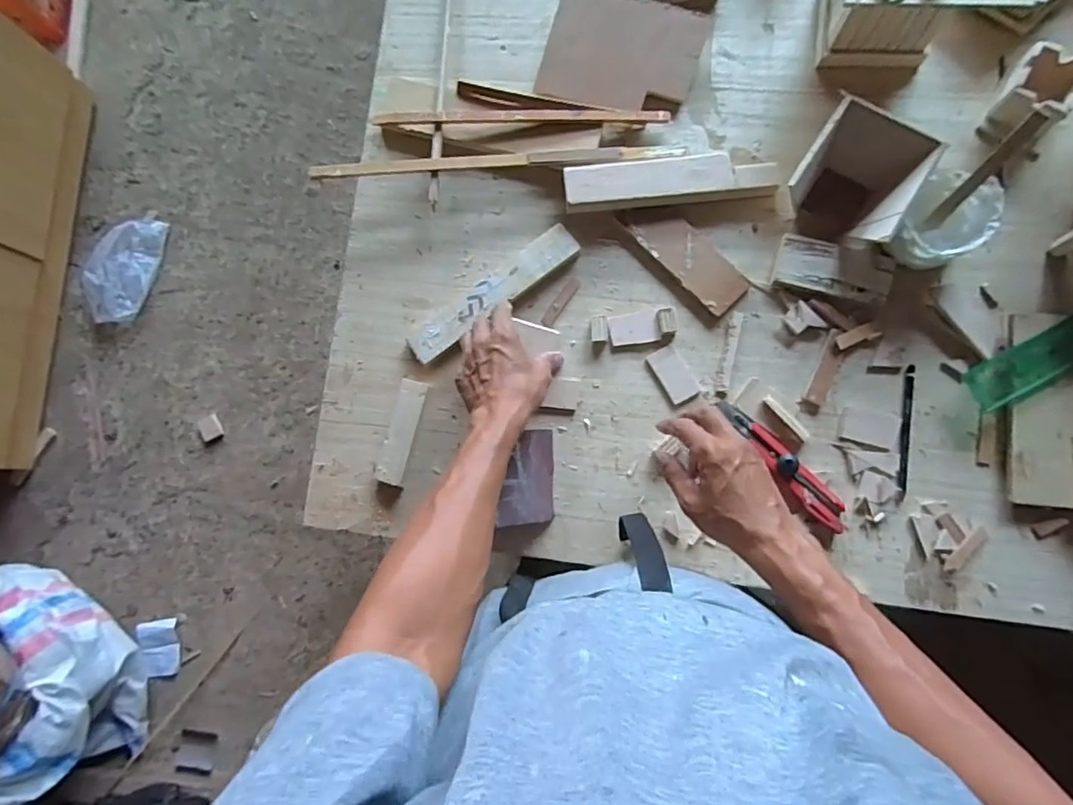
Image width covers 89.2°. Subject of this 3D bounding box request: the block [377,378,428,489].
[{"bbox_3d":[-0.148,0.034,0.607,0.029,0.025,0.115,13,84,7],"label":"block"}]

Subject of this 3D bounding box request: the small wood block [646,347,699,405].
[{"bbox_3d":[0.150,-0.030,0.597,0.033,0.005,0.061,-31,81,1],"label":"small wood block"}]

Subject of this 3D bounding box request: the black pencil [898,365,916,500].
[{"bbox_3d":[0.385,0.030,0.567,0.010,0.005,0.139,9,84,7],"label":"black pencil"}]

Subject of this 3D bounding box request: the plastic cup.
[{"bbox_3d":[0.413,-0.184,0.559,0.083,0.062,0.090,-1,83,6],"label":"plastic cup"}]

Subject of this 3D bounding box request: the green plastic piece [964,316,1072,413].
[{"bbox_3d":[0.553,-0.063,0.555,0.230,0.021,0.050,-28,81,2],"label":"green plastic piece"}]

